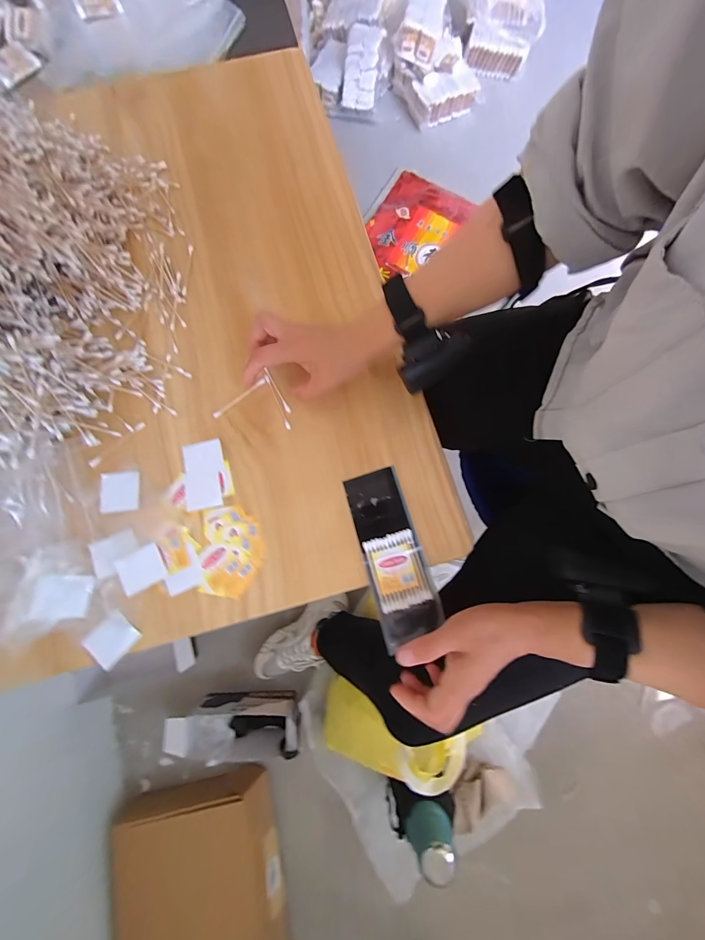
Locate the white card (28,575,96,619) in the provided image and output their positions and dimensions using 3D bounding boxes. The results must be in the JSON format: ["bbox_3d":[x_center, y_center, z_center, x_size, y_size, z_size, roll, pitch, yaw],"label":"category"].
[{"bbox_3d":[-0.284,0.124,0.321,0.043,0.005,0.039,12,66,-27],"label":"white card"}]

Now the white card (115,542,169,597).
[{"bbox_3d":[-0.217,0.102,0.335,0.043,0.004,0.038,-27,80,-9],"label":"white card"}]

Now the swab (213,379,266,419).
[{"bbox_3d":[-0.130,-0.083,0.376,0.072,0.004,0.007,-36,81,-7],"label":"swab"}]

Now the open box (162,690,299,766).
[{"bbox_3d":[-0.250,0.565,0.720,0.277,0.131,0.100,-6,79,-1],"label":"open box"}]

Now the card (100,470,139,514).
[{"bbox_3d":[-0.253,0.023,0.354,0.038,0.004,0.043,-6,75,-8],"label":"card"}]

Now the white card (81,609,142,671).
[{"bbox_3d":[-0.240,0.168,0.324,0.040,0.007,0.042,40,82,8],"label":"white card"}]

